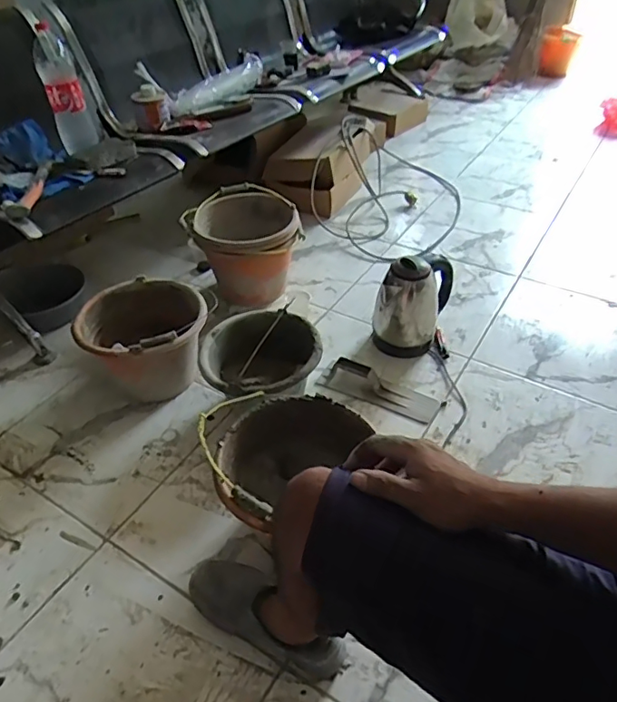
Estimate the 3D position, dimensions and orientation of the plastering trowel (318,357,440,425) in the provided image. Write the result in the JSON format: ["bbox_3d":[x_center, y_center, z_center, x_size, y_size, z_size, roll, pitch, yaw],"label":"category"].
[{"bbox_3d":[0.156,0.075,1.223,0.278,0.057,0.088,21,46,26],"label":"plastering trowel"}]

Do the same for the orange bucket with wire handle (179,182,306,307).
[{"bbox_3d":[-0.171,-0.272,1.481,0.289,0.239,0.275,-2,41,2],"label":"orange bucket with wire handle"}]

